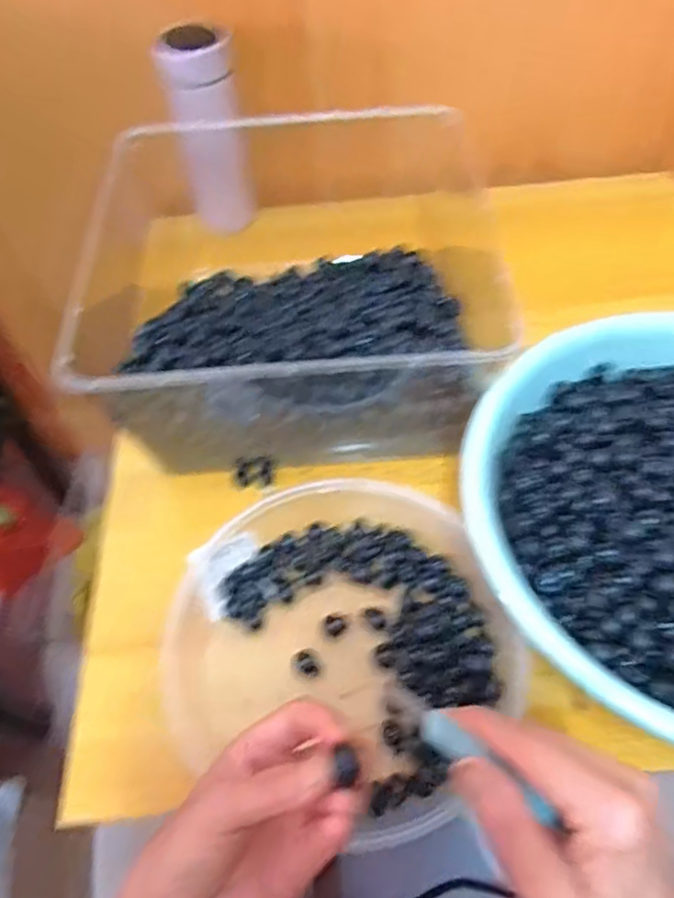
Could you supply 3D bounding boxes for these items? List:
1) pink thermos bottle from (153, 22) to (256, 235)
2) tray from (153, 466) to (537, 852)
[{"bbox_3d":[-0.124,-0.304,0.619,0.063,0.172,0.059,-7,58,-2],"label":"pink thermos bottle"},{"bbox_3d":[0.004,0.131,0.421,0.220,0.038,0.223,-1,58,2],"label":"tray"}]

